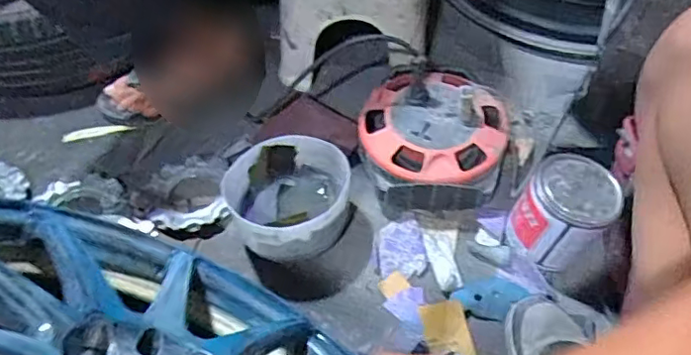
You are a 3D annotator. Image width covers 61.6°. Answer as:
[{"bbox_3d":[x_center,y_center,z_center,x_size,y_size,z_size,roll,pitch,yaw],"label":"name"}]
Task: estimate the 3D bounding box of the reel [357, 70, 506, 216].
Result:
[{"bbox_3d":[0.126,-0.065,0.829,0.201,0.090,0.227,13,54,11],"label":"reel"}]

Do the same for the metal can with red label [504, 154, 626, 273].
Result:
[{"bbox_3d":[0.270,0.051,0.731,0.105,0.124,0.101,-1,52,1],"label":"metal can with red label"}]

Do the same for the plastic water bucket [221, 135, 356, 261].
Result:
[{"bbox_3d":[-0.071,0.030,0.770,0.157,0.087,0.155,-1,52,1],"label":"plastic water bucket"}]

